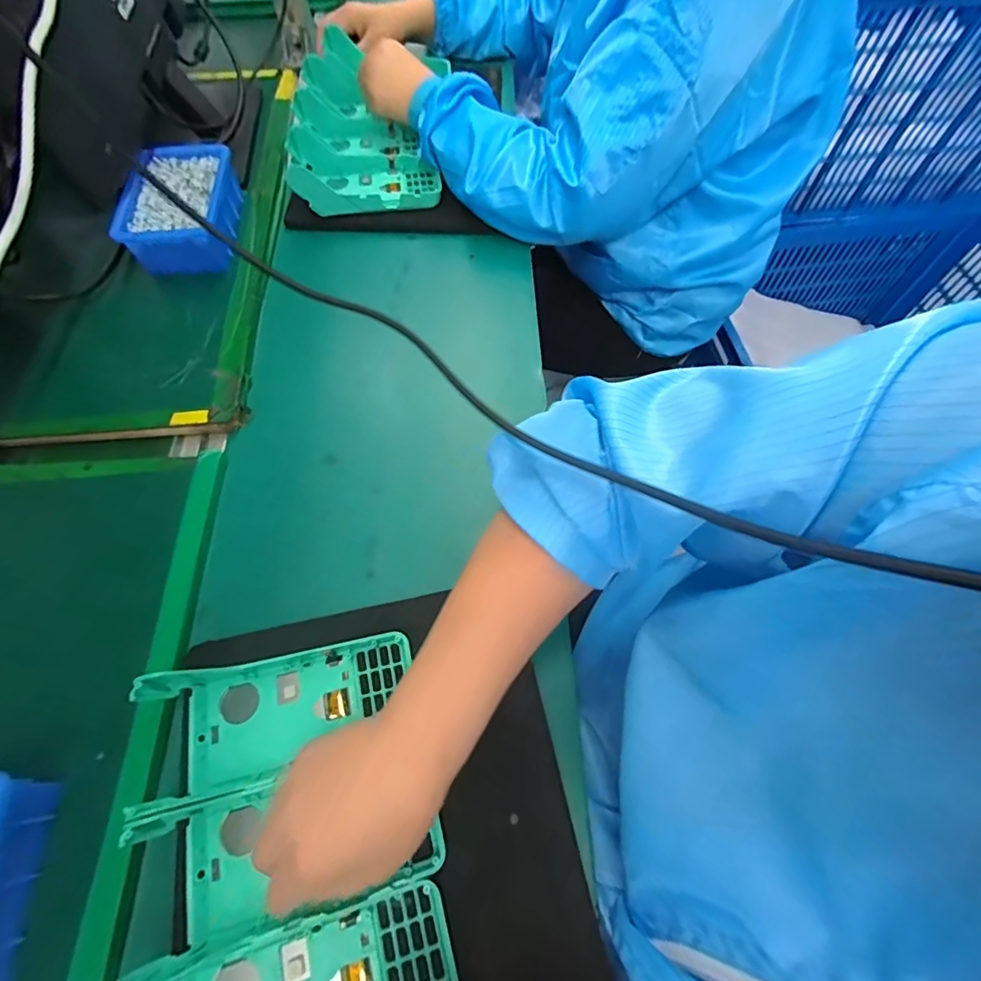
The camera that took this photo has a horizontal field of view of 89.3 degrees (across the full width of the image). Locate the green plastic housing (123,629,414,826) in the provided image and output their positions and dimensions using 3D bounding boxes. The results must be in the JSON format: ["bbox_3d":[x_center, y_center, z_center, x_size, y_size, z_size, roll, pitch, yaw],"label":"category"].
[{"bbox_3d":[-0.135,0.145,0.329,0.168,0.045,0.084,-14,65,-6],"label":"green plastic housing"}]

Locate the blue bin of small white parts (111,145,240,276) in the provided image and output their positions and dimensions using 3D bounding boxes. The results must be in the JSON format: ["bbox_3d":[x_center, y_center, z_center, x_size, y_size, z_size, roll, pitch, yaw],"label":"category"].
[{"bbox_3d":[-0.331,-0.301,0.537,0.101,0.054,0.151,-4,64,-1],"label":"blue bin of small white parts"}]

